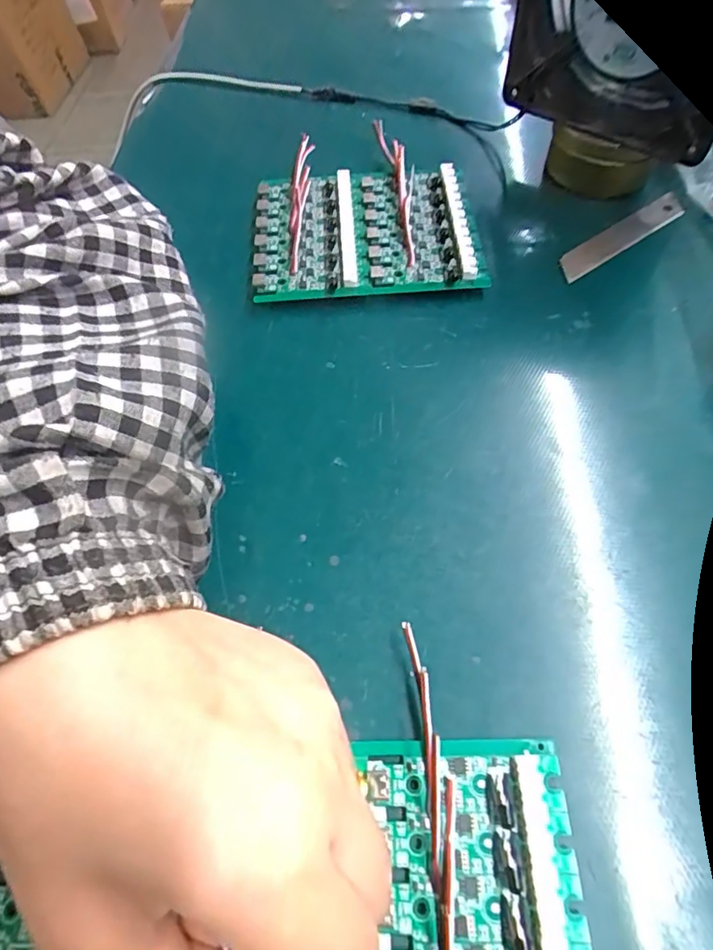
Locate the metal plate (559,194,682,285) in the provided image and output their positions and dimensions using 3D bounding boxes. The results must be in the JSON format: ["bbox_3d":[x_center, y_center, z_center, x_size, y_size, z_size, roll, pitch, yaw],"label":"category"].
[{"bbox_3d":[0.148,-0.134,0.298,0.089,0.004,0.015,-33,79,-15],"label":"metal plate"}]

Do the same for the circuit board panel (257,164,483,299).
[{"bbox_3d":[0.004,-0.138,0.300,0.122,0.025,0.091,-3,60,1],"label":"circuit board panel"}]

